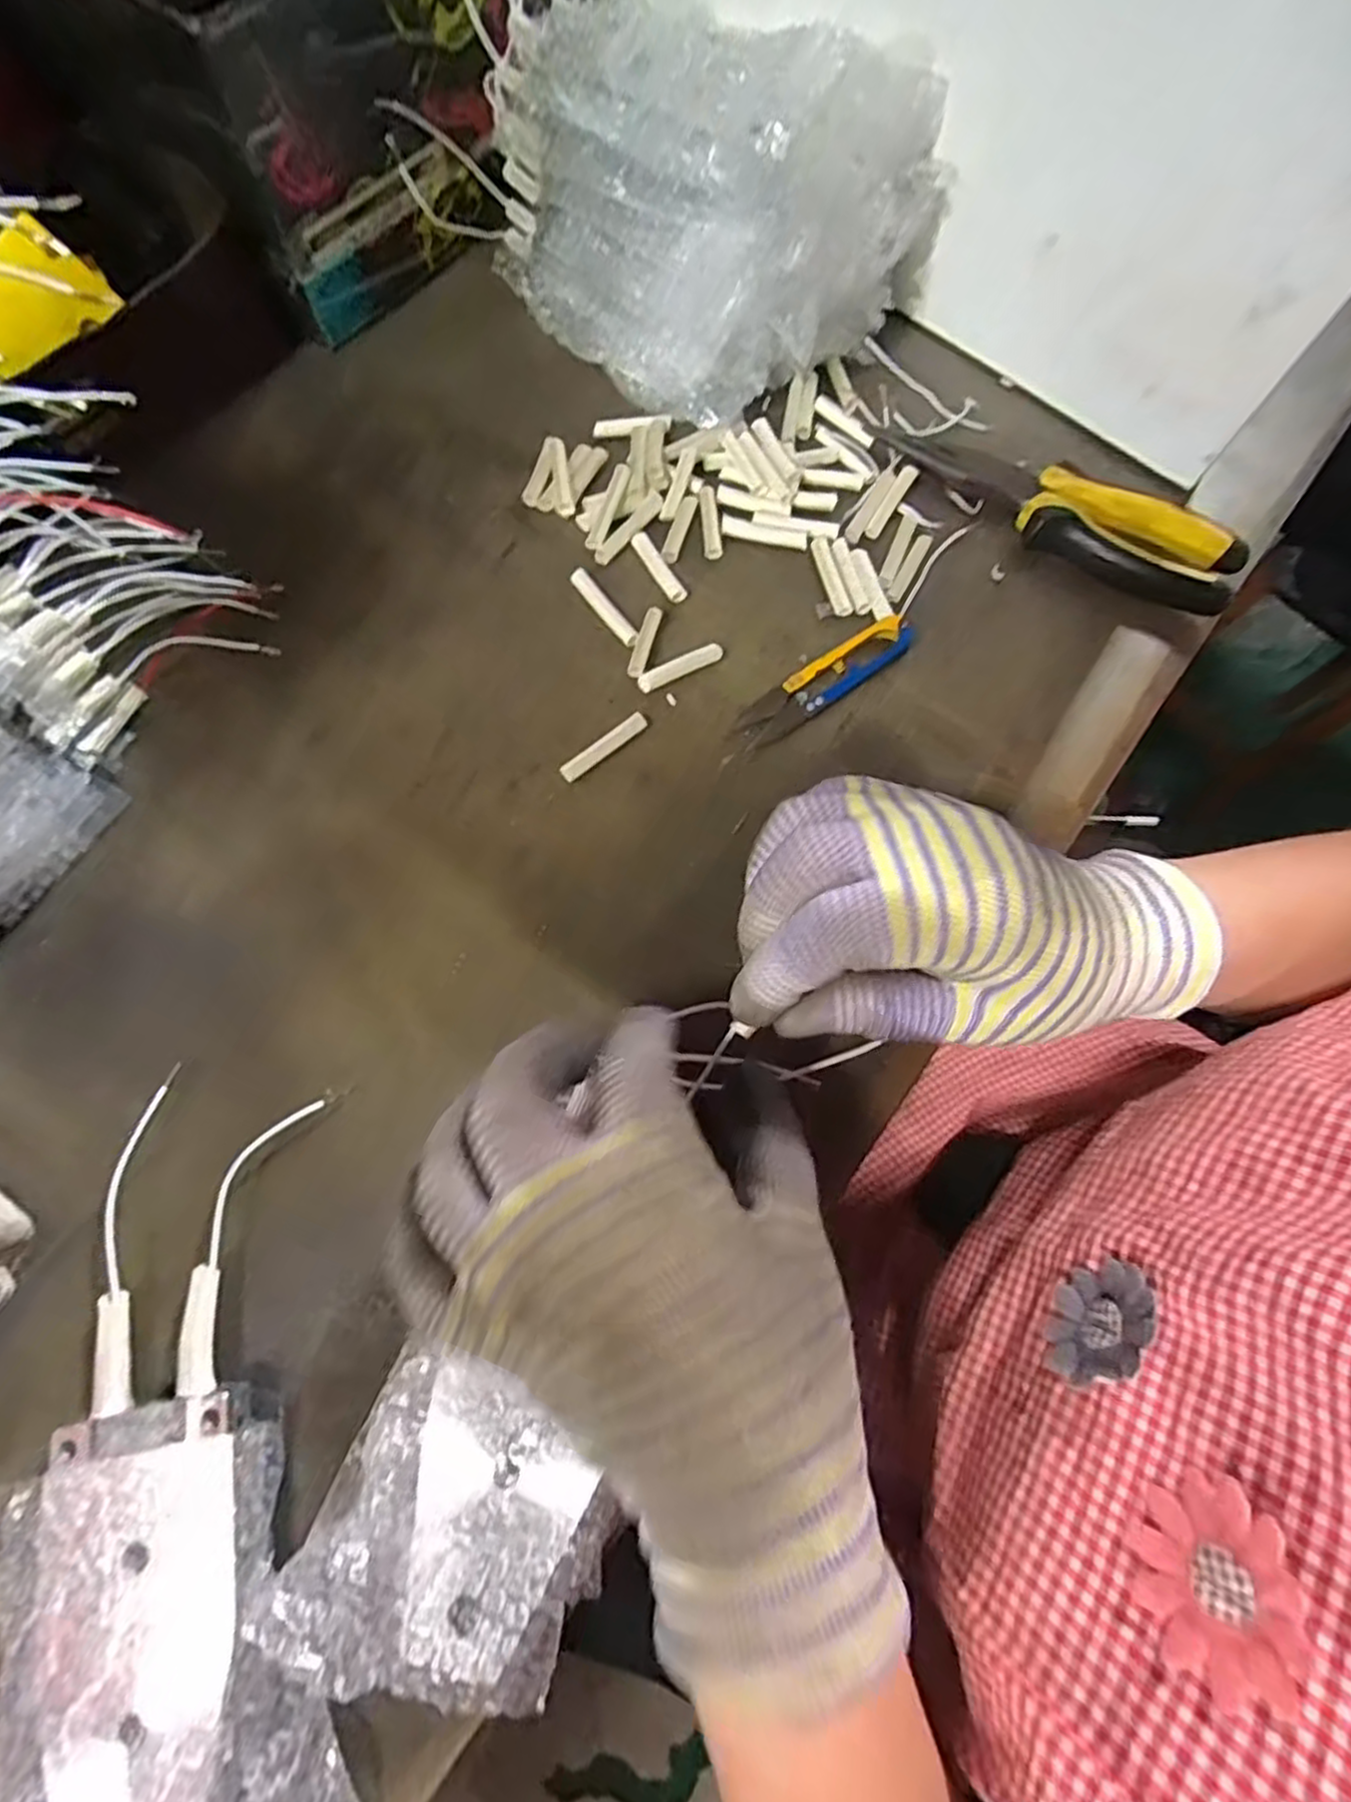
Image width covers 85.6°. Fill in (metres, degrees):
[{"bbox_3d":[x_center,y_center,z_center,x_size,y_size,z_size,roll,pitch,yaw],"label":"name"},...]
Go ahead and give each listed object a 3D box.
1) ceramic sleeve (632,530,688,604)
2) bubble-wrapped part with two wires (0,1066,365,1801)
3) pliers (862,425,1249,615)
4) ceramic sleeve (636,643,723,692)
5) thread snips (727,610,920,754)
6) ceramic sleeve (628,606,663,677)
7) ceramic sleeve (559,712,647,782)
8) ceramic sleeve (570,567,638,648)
[{"bbox_3d":[-0.007,-0.161,0.351,0.008,0.006,0.040,-30,77,-10],"label":"ceramic sleeve"},{"bbox_3d":[-0.152,0.196,0.224,0.100,0.033,0.247,-10,74,-5],"label":"bubble-wrapped part with two wires"},{"bbox_3d":[0.186,-0.190,0.361,0.181,0.022,0.044,25,74,5],"label":"pliers"},{"bbox_3d":[0.002,-0.108,0.336,0.042,0.006,0.009,-26,76,-9],"label":"ceramic sleeve"},{"bbox_3d":[0.069,-0.102,0.333,0.093,0.011,0.023,-33,77,-11],"label":"thread snips"},{"bbox_3d":[-0.014,-0.121,0.339,0.008,0.005,0.036,14,74,2],"label":"ceramic sleeve"},{"bbox_3d":[-0.031,-0.068,0.322,0.045,0.004,0.008,-37,78,-12],"label":"ceramic sleeve"},{"bbox_3d":[-0.033,-0.139,0.344,0.009,0.005,0.047,-37,78,-12],"label":"ceramic sleeve"}]

